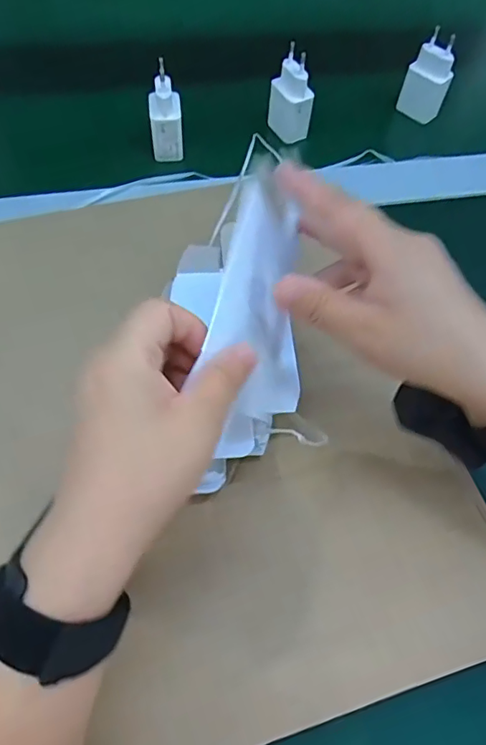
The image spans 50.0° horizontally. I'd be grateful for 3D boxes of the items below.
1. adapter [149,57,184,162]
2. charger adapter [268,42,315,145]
[{"bbox_3d":[-0.069,-0.231,0.468,0.028,0.073,0.031,-2,63,-7],"label":"adapter"},{"bbox_3d":[0.047,-0.259,0.491,0.023,0.074,0.041,-26,68,-18],"label":"charger adapter"}]

